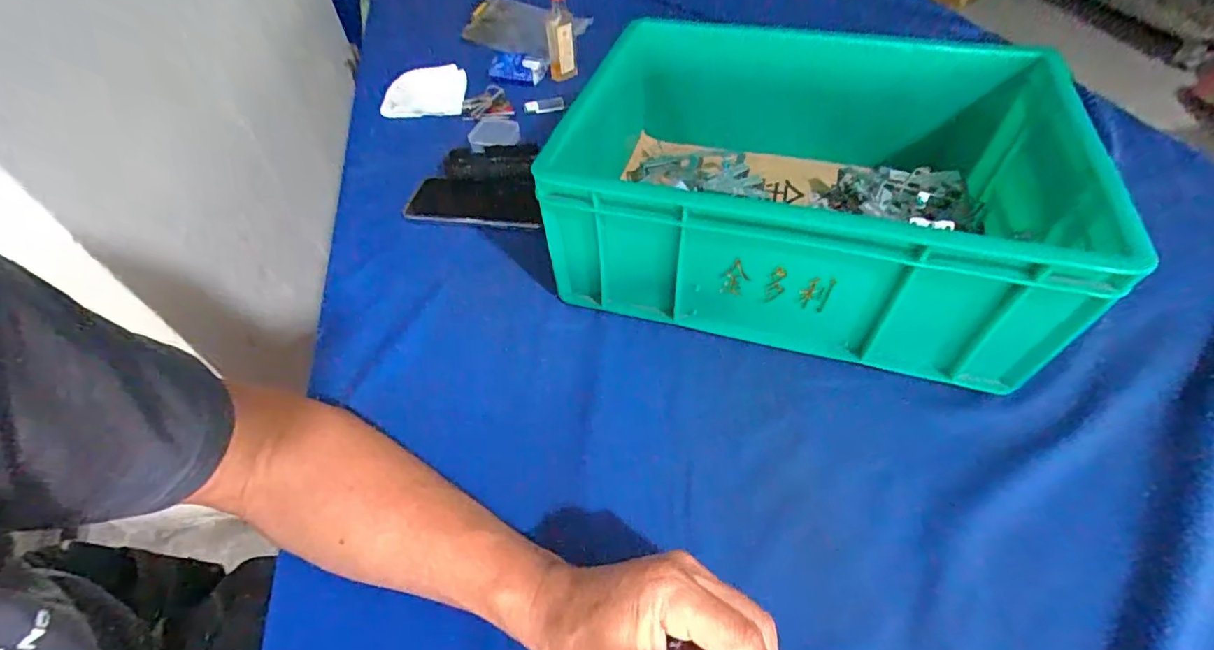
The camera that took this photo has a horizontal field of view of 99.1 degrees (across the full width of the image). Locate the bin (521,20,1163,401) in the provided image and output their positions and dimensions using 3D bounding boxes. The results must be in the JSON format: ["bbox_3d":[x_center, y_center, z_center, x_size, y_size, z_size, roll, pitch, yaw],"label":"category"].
[{"bbox_3d":[0.176,-0.135,0.492,0.396,0.159,0.307,10,52,13],"label":"bin"}]

